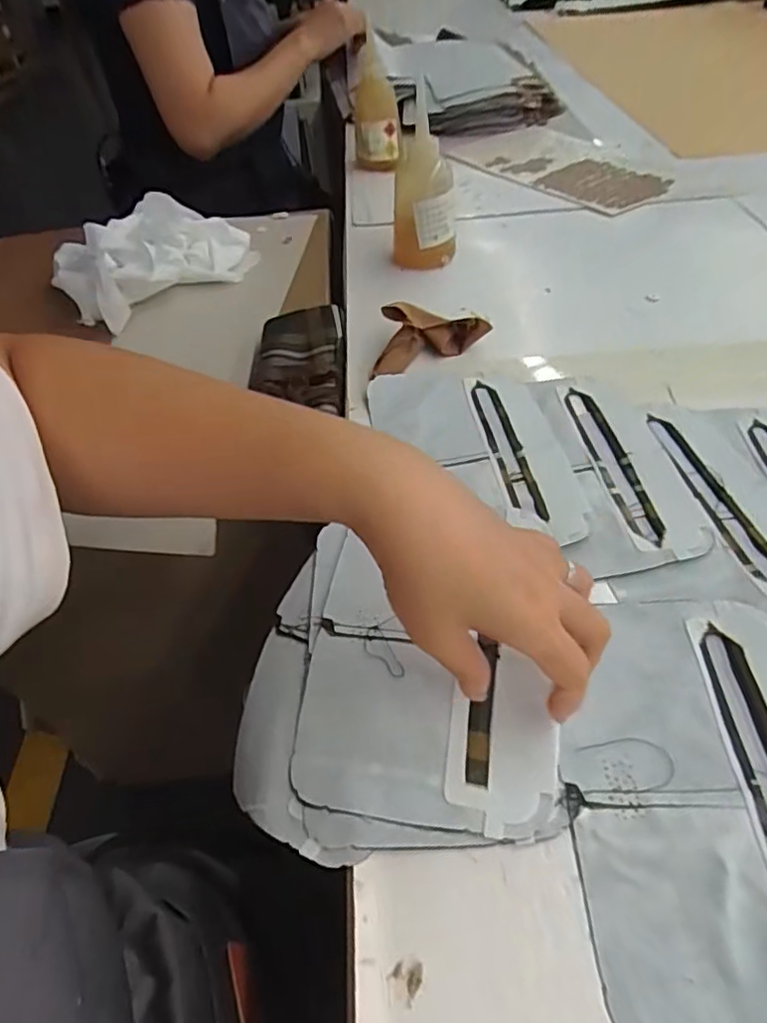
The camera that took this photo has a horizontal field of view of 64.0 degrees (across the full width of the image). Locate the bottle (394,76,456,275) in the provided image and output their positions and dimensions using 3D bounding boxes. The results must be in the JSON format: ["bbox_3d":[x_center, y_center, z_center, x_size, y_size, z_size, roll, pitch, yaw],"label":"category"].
[{"bbox_3d":[0.039,-0.319,0.607,0.062,0.150,0.053,-1,48,5],"label":"bottle"}]

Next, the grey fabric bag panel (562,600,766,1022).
[{"bbox_3d":[0.151,0.126,0.283,0.127,0.008,0.193,-4,47,6],"label":"grey fabric bag panel"}]

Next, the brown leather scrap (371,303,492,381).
[{"bbox_3d":[0.032,-0.156,0.528,0.112,0.041,0.039,-27,51,-18],"label":"brown leather scrap"}]

